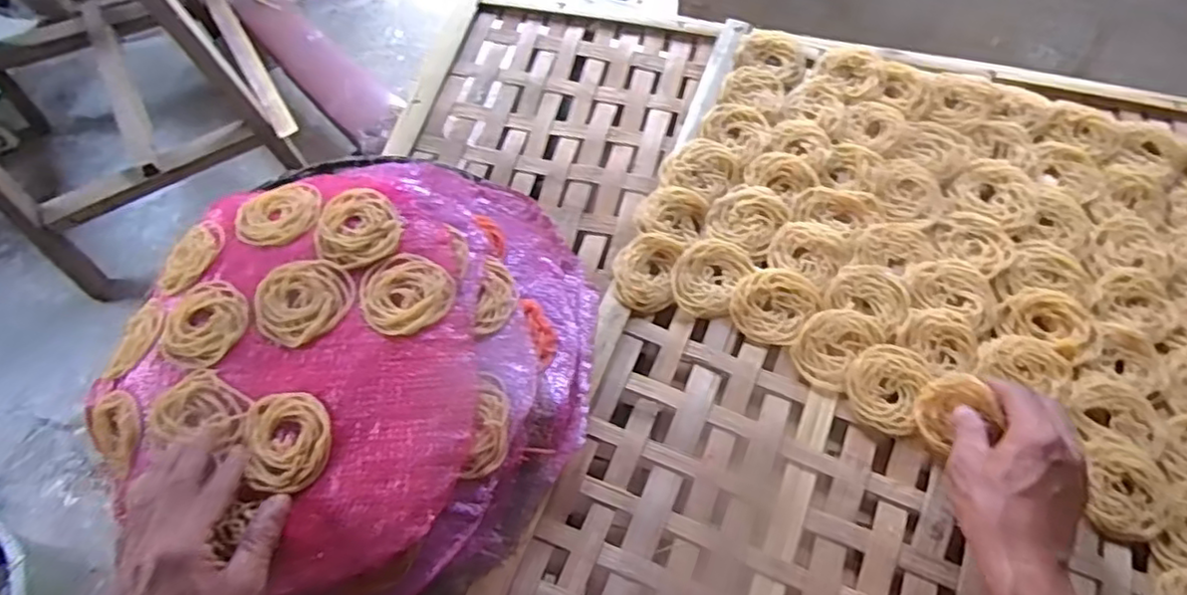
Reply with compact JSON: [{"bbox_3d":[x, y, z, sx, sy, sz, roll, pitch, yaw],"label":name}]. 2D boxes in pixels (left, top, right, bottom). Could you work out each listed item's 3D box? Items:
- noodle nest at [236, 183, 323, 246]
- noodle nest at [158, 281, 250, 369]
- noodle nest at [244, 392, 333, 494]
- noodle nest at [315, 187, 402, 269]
[{"bbox_3d":[-0.265,-0.072,0.558,0.070,0.014,0.070,-1,62,2],"label":"noodle nest"},{"bbox_3d":[-0.303,0.020,0.512,0.069,0.015,0.067,-1,62,2],"label":"noodle nest"},{"bbox_3d":[-0.218,0.102,0.472,0.059,0.009,0.071,-20,62,-8],"label":"noodle nest"},{"bbox_3d":[-0.193,-0.057,0.538,0.064,0.012,0.070,-1,62,2],"label":"noodle nest"}]

